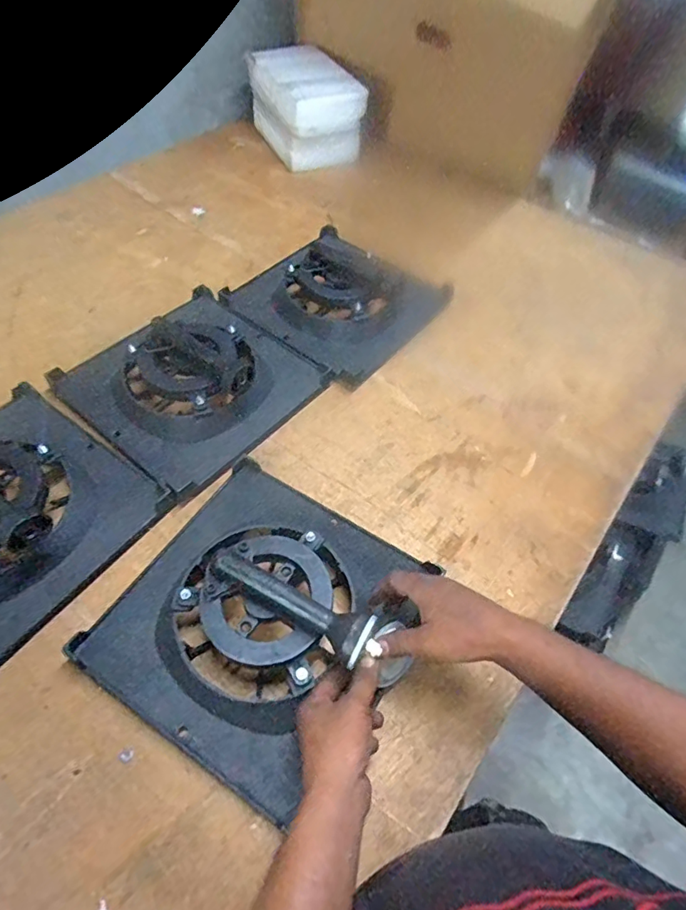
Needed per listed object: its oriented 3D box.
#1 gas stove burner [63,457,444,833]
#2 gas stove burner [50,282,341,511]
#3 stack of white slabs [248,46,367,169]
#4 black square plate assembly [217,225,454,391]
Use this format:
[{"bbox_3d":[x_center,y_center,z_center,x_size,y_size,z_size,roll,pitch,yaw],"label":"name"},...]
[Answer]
[{"bbox_3d":[-0.088,0.144,0.527,0.271,0.106,0.306,29,59,15],"label":"gas stove burner"},{"bbox_3d":[-0.217,-0.124,0.716,0.283,0.080,0.294,37,61,19],"label":"gas stove burner"},{"bbox_3d":[-0.085,-0.792,1.135,0.184,0.170,0.258,-23,60,-18],"label":"stack of white slabs"},{"bbox_3d":[-0.006,-0.282,0.840,0.287,0.087,0.286,35,60,18],"label":"black square plate assembly"}]

